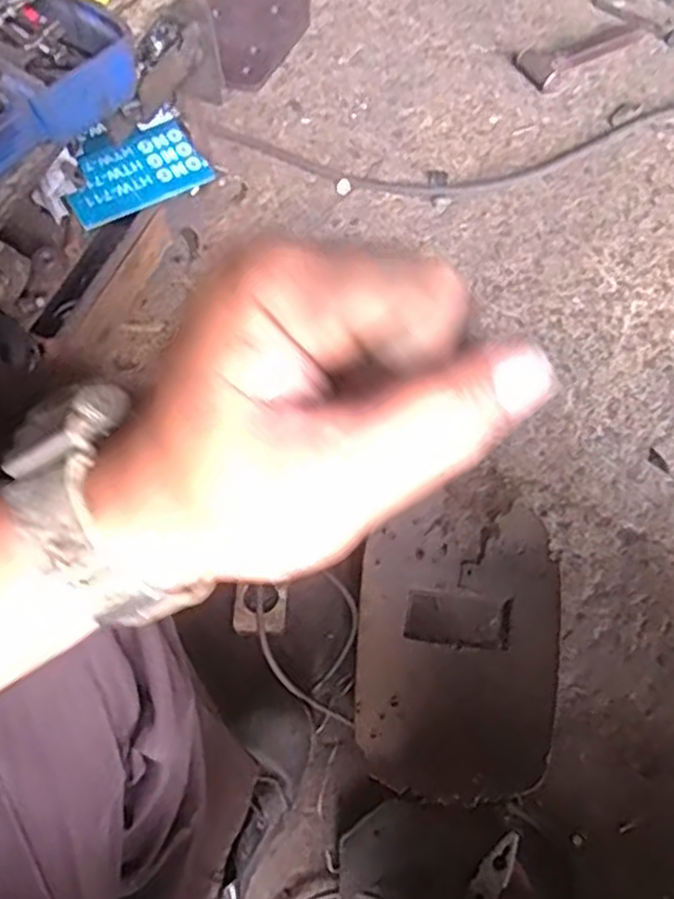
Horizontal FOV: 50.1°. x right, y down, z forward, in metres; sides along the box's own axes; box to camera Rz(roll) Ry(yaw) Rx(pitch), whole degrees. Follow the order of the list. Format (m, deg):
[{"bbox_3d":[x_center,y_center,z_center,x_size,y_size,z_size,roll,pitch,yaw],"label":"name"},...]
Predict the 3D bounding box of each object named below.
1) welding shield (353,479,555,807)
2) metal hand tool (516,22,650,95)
[{"bbox_3d":[0.123,0.186,0.747,0.191,0.063,0.308,3,63,3],"label":"welding shield"},{"bbox_3d":[0.403,-0.648,1.157,0.249,0.029,0.074,-31,67,-13],"label":"metal hand tool"}]

